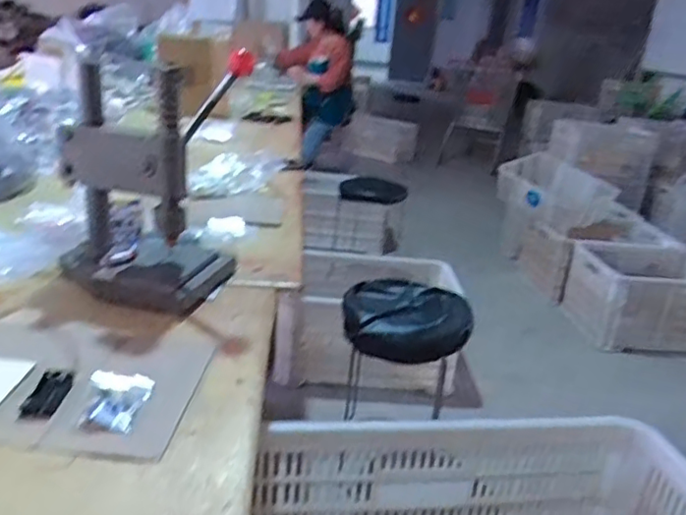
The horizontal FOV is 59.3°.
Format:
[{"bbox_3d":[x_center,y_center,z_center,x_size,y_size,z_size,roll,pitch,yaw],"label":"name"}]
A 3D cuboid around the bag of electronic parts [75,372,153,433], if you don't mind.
[{"bbox_3d":[-0.217,0.135,0.571,0.056,0.012,0.080,3,21,-7],"label":"bag of electronic parts"}]

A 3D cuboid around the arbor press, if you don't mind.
[{"bbox_3d":[-0.260,-0.117,0.812,0.239,0.316,0.178,9,16,9],"label":"arbor press"}]

